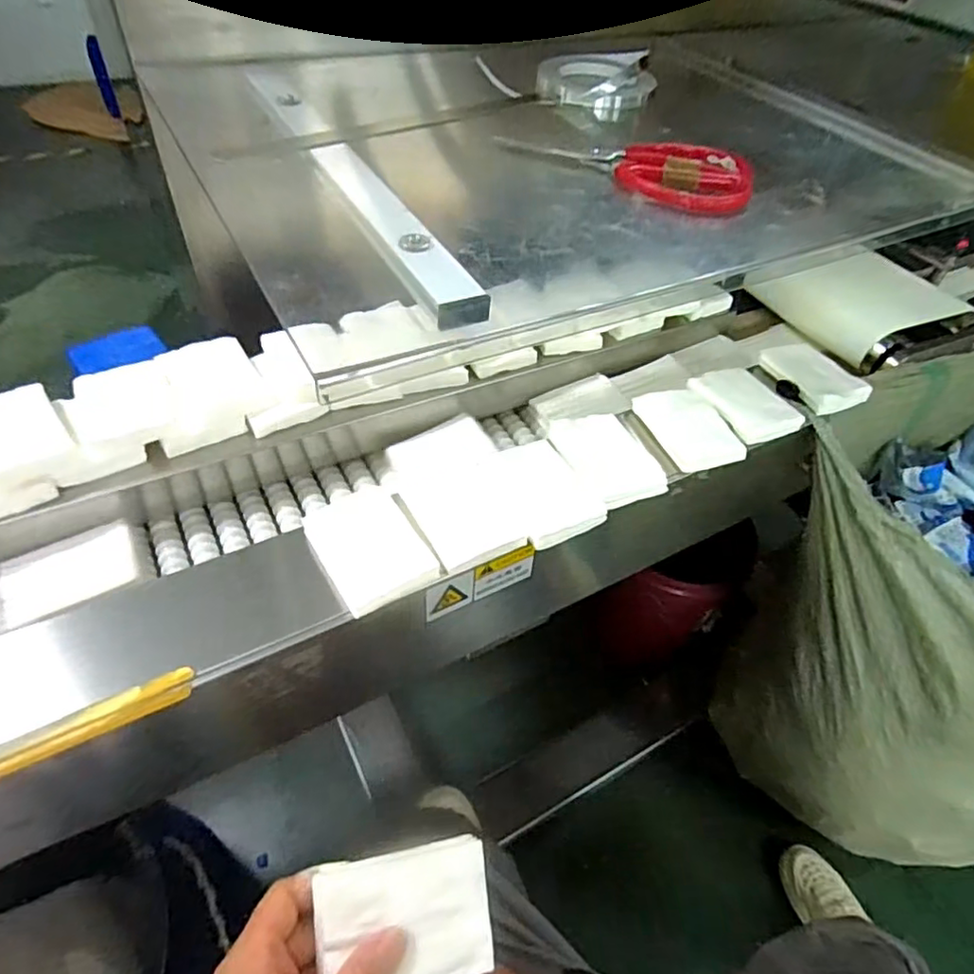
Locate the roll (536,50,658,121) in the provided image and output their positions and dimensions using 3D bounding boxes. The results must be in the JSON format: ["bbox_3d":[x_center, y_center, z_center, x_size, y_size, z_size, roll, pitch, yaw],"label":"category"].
[{"bbox_3d":[0.102,-0.388,0.588,0.096,0.042,0.088,-26,56,-26],"label":"roll"}]

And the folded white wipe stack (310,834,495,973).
[{"bbox_3d":[-0.048,0.261,0.370,0.099,0.016,0.072,-3,65,-17],"label":"folded white wipe stack"}]

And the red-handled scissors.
[{"bbox_3d":[0.110,-0.251,0.466,0.186,0.017,0.095,26,51,16],"label":"red-handled scissors"}]

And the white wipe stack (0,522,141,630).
[{"bbox_3d":[-0.349,0.076,0.518,0.099,0.033,0.058,-20,53,-22],"label":"white wipe stack"}]

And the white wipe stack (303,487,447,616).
[{"bbox_3d":[-0.095,0.044,0.491,0.077,0.016,0.114,-22,54,-23],"label":"white wipe stack"}]

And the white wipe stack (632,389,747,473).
[{"bbox_3d":[0.201,-0.060,0.611,0.070,0.018,0.104,-16,52,-19],"label":"white wipe stack"}]

